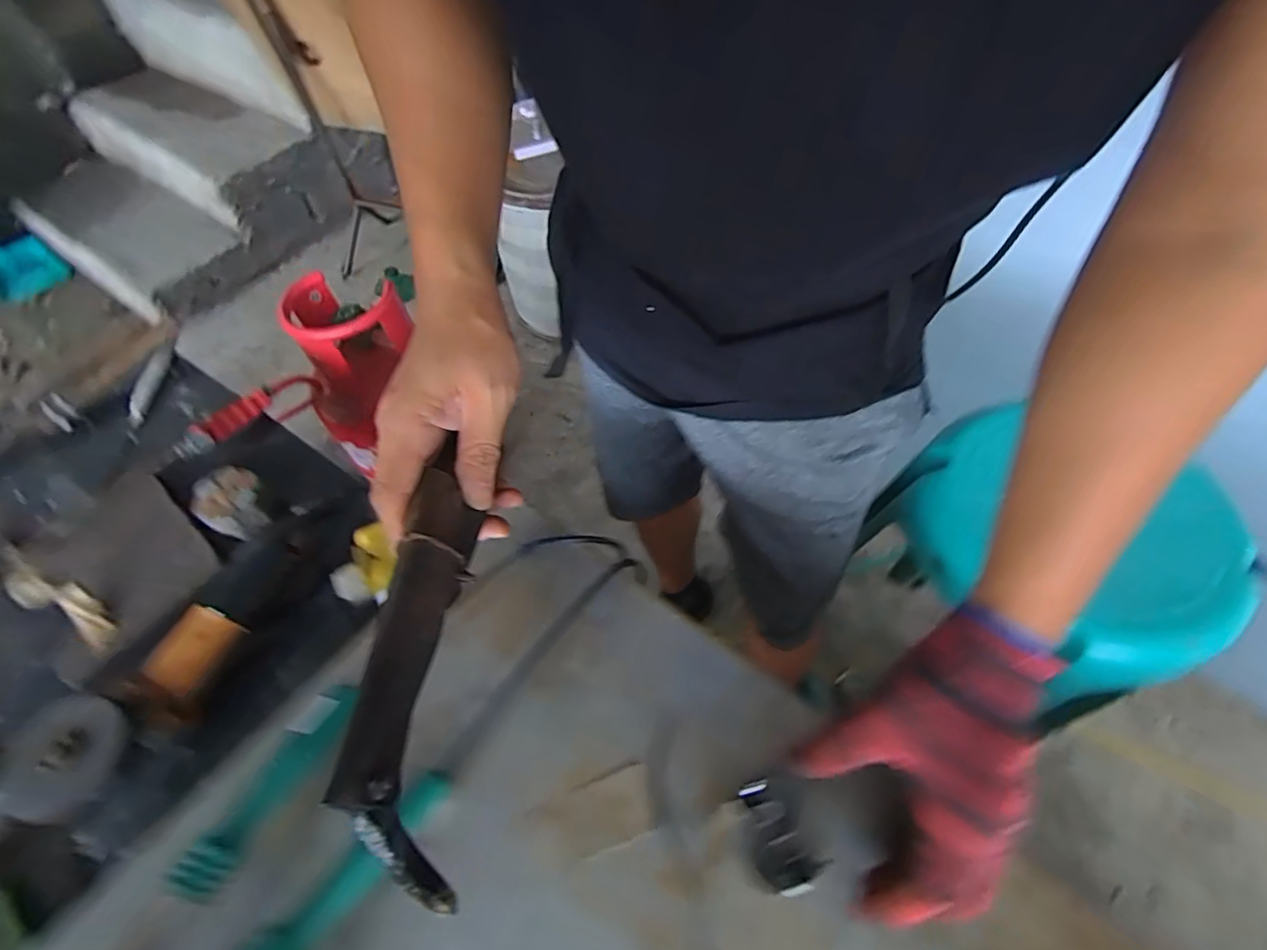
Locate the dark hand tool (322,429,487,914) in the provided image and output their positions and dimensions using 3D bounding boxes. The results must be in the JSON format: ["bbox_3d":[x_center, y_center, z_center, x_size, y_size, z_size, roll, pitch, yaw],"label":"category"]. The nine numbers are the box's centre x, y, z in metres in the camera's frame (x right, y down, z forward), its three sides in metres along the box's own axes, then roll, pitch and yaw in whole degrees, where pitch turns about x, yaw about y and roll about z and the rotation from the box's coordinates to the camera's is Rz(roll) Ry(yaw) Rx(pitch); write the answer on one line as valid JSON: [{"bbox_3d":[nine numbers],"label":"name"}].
[{"bbox_3d":[-0.091,0.064,0.247,0.030,0.037,0.201,-6,46,-1],"label":"dark hand tool"}]

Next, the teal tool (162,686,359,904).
[{"bbox_3d":[-0.231,0.195,0.353,0.026,0.033,0.126,16,58,14],"label":"teal tool"}]

